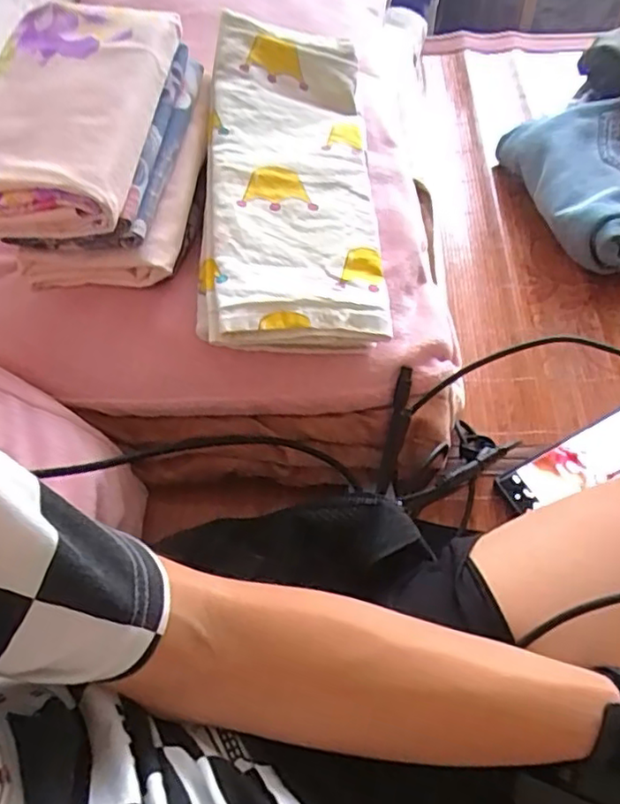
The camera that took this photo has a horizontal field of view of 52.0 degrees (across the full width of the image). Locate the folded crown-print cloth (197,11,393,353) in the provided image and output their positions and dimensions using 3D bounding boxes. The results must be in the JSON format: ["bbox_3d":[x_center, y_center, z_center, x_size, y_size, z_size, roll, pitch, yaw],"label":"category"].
[{"bbox_3d":[-0.015,-0.177,0.502,0.132,0.046,0.307,3,64,-10],"label":"folded crown-print cloth"}]

